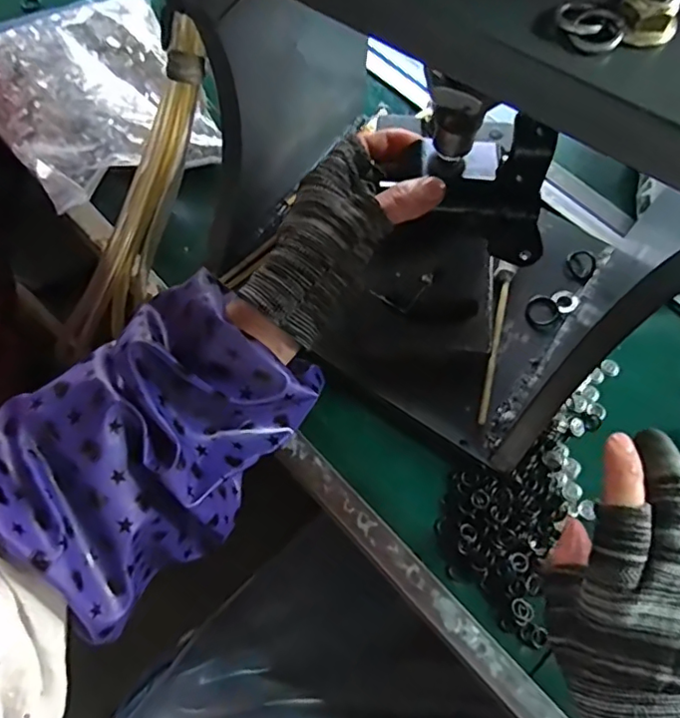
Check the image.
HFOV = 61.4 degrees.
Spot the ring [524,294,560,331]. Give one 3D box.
[{"bbox_3d":[0.144,-0.034,0.407,0.023,0.004,0.027,33,71,12],"label":"ring"}]

